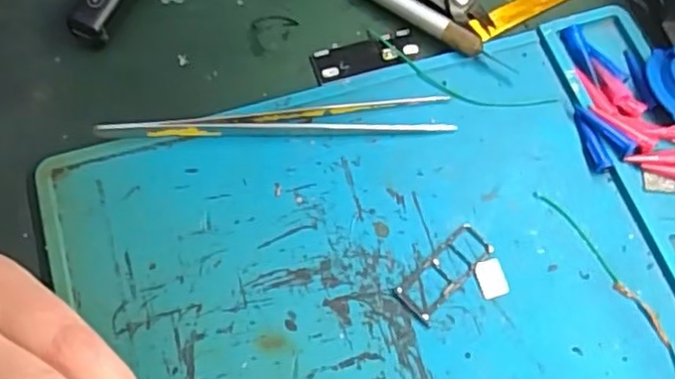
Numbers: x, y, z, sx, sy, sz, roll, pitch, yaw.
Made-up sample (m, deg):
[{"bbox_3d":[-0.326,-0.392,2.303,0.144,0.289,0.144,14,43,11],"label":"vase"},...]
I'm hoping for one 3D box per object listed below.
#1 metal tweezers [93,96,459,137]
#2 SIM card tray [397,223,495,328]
[{"bbox_3d":[-0.021,-0.027,0.246,0.132,0.013,0.014,-4,68,-4],"label":"metal tweezers"},{"bbox_3d":[0.038,0.029,0.230,0.016,0.004,0.039,41,72,13],"label":"SIM card tray"}]

